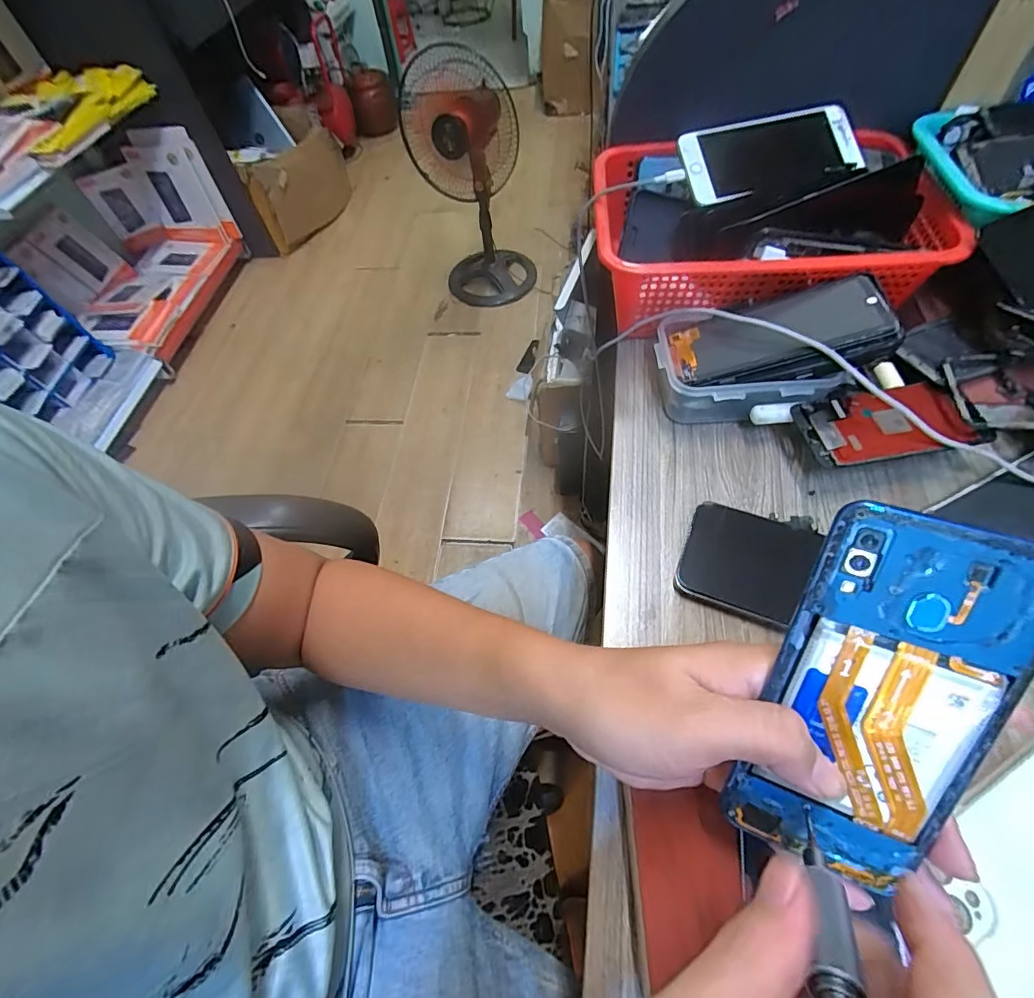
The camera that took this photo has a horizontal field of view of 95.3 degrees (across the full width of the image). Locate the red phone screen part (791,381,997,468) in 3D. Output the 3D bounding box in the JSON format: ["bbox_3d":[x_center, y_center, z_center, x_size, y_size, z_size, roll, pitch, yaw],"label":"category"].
[{"bbox_3d":[0.285,-0.059,0.365,0.122,0.009,0.061,-10,68,2],"label":"red phone screen part"}]

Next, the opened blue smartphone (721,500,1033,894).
[{"bbox_3d":[0.140,0.082,0.183,0.072,0.153,0.004,17,18,19],"label":"opened blue smartphone"}]

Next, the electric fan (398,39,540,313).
[{"bbox_3d":[-0.141,-1.011,1.523,0.328,0.657,0.353,-17,59,-4],"label":"electric fan"}]

